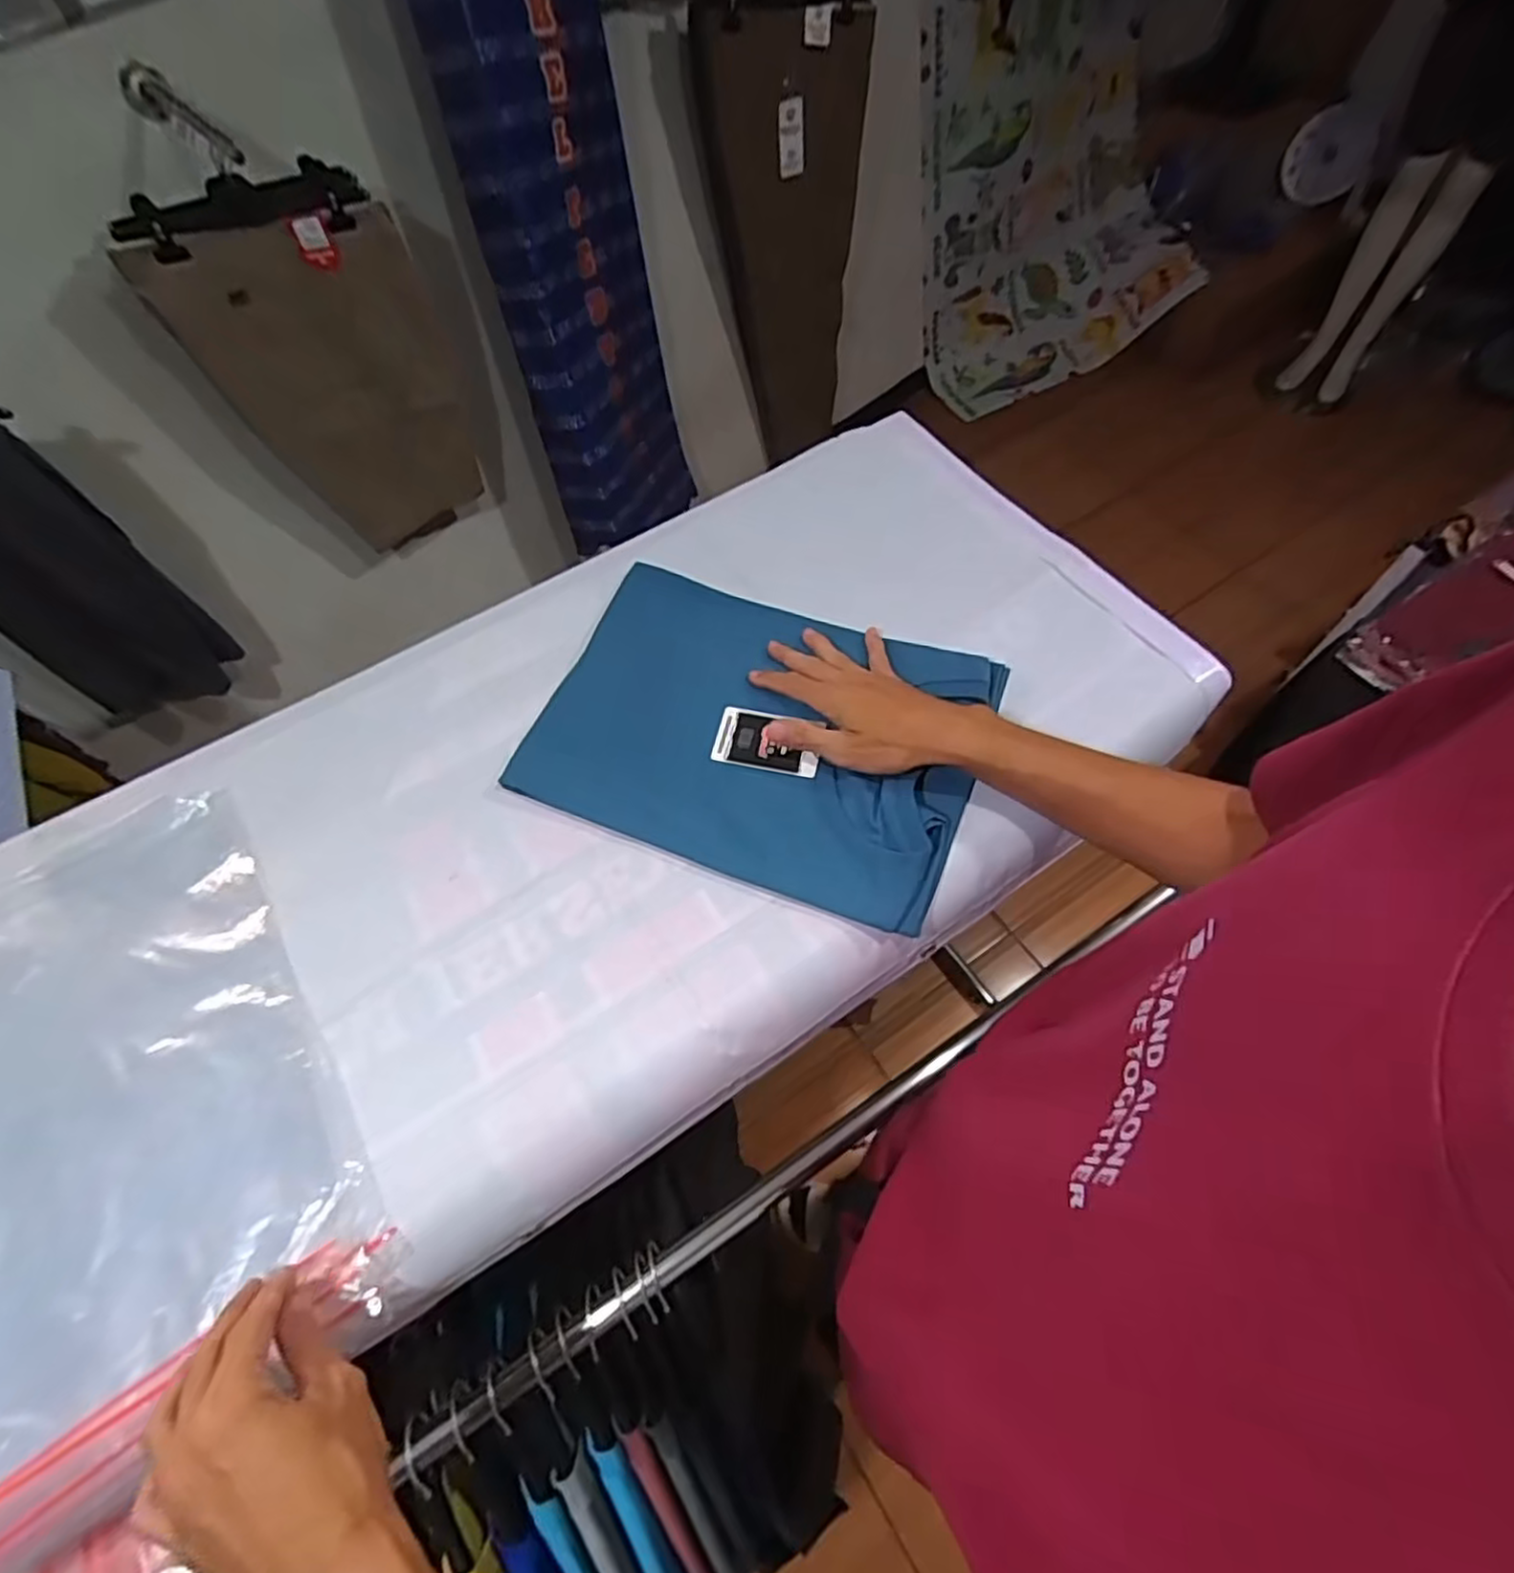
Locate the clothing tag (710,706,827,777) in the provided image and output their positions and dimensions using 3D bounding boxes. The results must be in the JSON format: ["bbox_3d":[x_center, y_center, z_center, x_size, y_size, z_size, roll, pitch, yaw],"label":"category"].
[{"bbox_3d":[0.009,-0.037,0.577,0.085,0.010,0.050,11,64,9],"label":"clothing tag"}]

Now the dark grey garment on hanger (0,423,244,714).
[{"bbox_3d":[-1.067,-0.311,1.108,0.289,0.526,0.062,-18,59,-2],"label":"dark grey garment on hanger"}]

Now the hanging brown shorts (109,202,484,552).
[{"bbox_3d":[-0.704,-0.678,1.282,0.352,0.550,0.040,-29,63,-12],"label":"hanging brown shorts"}]

